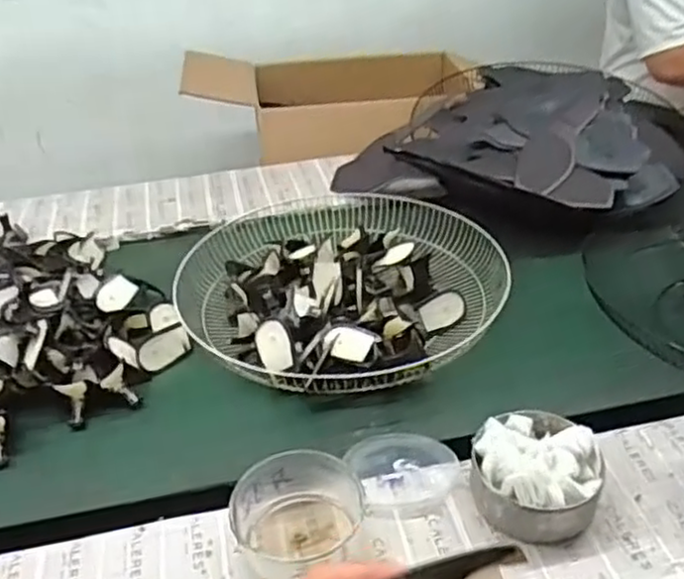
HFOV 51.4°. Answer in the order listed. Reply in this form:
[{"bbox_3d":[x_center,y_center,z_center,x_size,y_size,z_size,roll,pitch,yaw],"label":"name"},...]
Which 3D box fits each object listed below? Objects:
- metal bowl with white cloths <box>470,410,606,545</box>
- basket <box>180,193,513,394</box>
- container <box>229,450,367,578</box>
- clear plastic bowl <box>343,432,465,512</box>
[{"bbox_3d":[0.184,0.166,0.670,0.117,0.070,0.118,-2,36,2],"label":"metal bowl with white cloths"},{"bbox_3d":[-0.012,-0.016,0.977,0.420,0.059,0.399,-2,36,2],"label":"basket"},{"bbox_3d":[-0.038,0.209,0.640,0.113,0.062,0.103,-2,36,2],"label":"container"},{"bbox_3d":[0.065,0.185,0.726,0.101,0.025,0.104,-7,29,4],"label":"clear plastic bowl"}]

